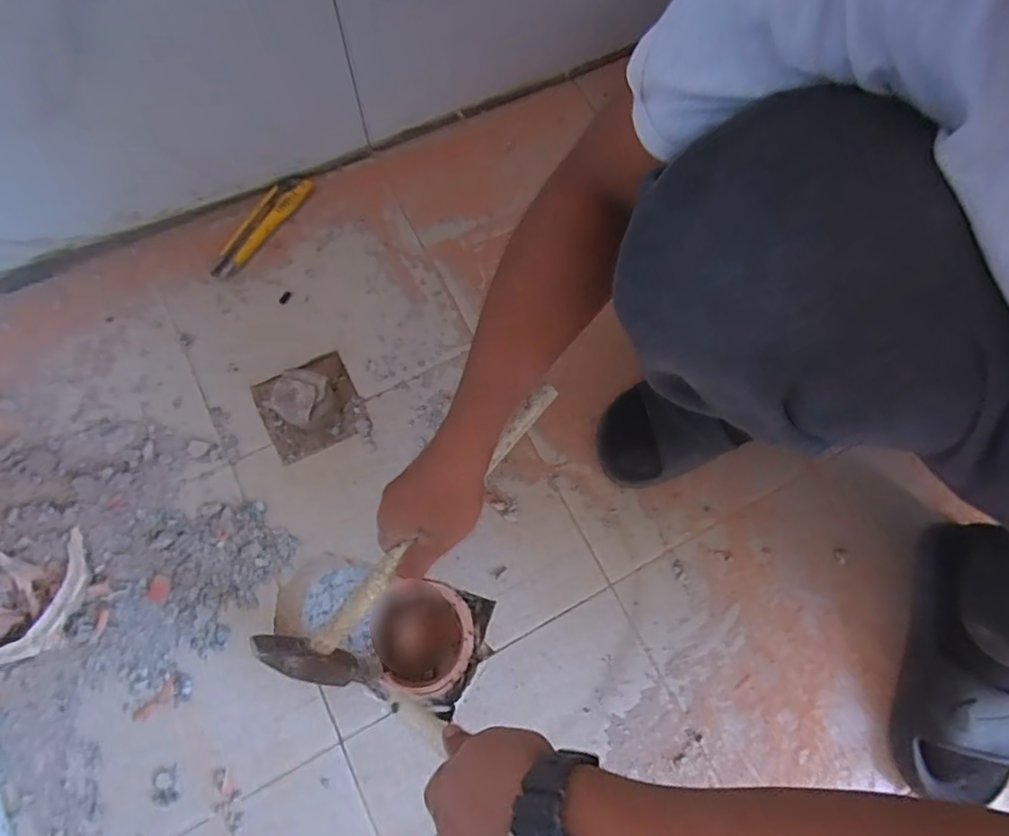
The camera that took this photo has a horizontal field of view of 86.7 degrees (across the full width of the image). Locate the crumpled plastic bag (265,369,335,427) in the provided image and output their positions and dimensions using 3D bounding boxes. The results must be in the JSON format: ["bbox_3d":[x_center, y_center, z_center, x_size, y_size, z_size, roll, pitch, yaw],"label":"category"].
[{"bbox_3d":[-0.213,-0.019,0.570,0.055,0.048,0.057,30,75,7],"label":"crumpled plastic bag"}]

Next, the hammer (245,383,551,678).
[{"bbox_3d":[-0.061,0.094,0.465,0.072,0.071,0.317,41,79,10],"label":"hammer"}]

